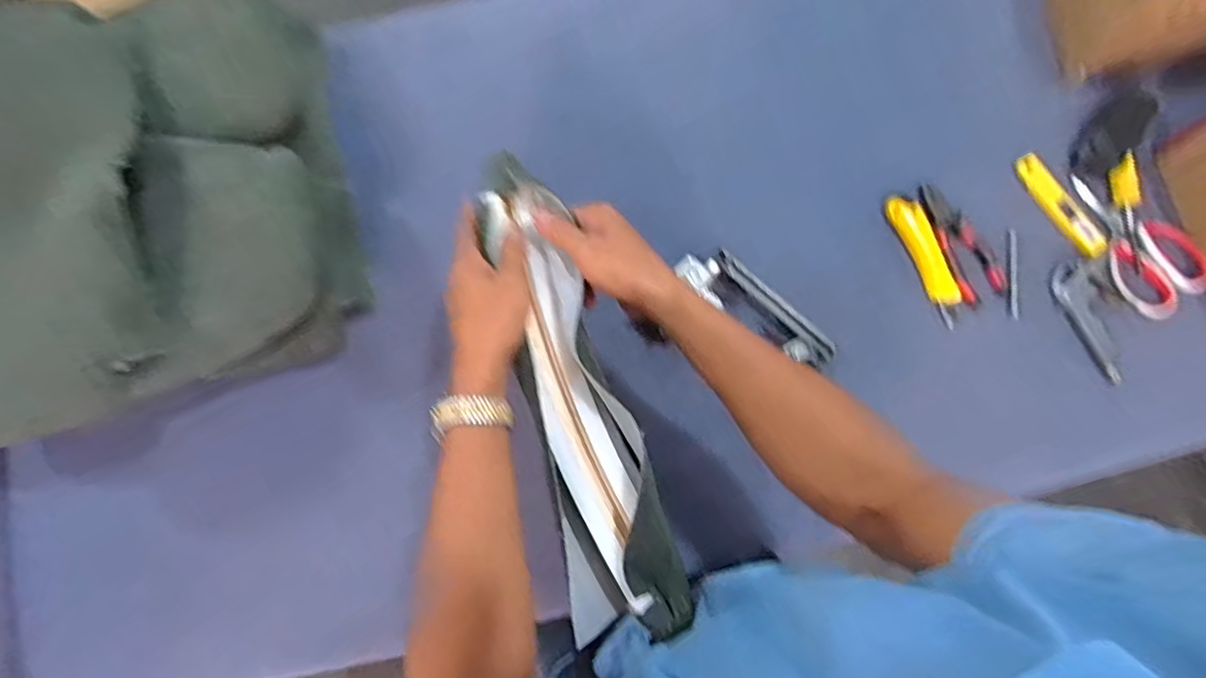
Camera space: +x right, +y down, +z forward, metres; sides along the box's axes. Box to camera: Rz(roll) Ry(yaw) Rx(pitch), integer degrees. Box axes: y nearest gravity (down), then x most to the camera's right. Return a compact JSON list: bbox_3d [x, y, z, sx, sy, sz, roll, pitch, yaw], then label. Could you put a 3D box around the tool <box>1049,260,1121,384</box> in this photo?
[{"bbox_3d":[0.541,-0.019,0.676,0.044,0.010,0.138,-11,80,-1],"label":"tool"}]

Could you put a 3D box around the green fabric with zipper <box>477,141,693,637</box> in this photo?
[{"bbox_3d":[-0.027,0.041,0.489,0.086,0.038,0.391,-18,83,-2],"label":"green fabric with zipper"}]

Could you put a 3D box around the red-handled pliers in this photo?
[{"bbox_3d":[0.409,-0.115,0.691,0.053,0.011,0.146,-22,80,-3],"label":"red-handled pliers"}]

